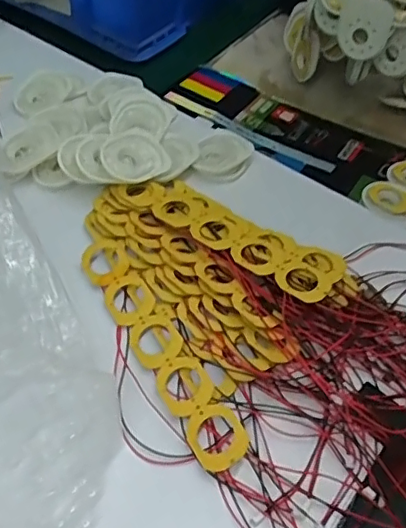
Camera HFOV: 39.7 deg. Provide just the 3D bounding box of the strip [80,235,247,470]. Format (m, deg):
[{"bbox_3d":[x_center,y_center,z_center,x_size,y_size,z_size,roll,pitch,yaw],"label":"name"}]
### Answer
[{"bbox_3d":[-0.032,0.048,0.375,0.032,0.007,0.194,-23,55,-22],"label":"strip"}]

